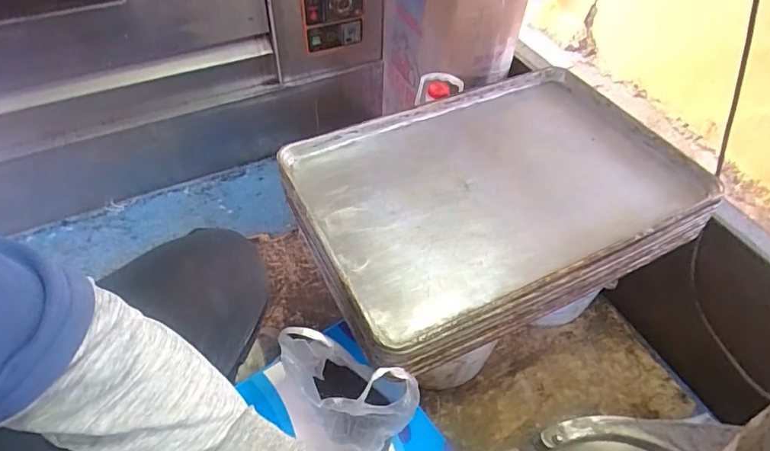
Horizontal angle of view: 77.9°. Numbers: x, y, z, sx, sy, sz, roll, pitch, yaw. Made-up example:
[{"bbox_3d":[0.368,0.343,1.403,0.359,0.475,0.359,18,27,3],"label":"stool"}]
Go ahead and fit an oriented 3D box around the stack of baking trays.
[{"bbox_3d":[0.178,-0.071,0.771,0.622,0.081,0.434,-20,56,-18],"label":"stack of baking trays"}]

